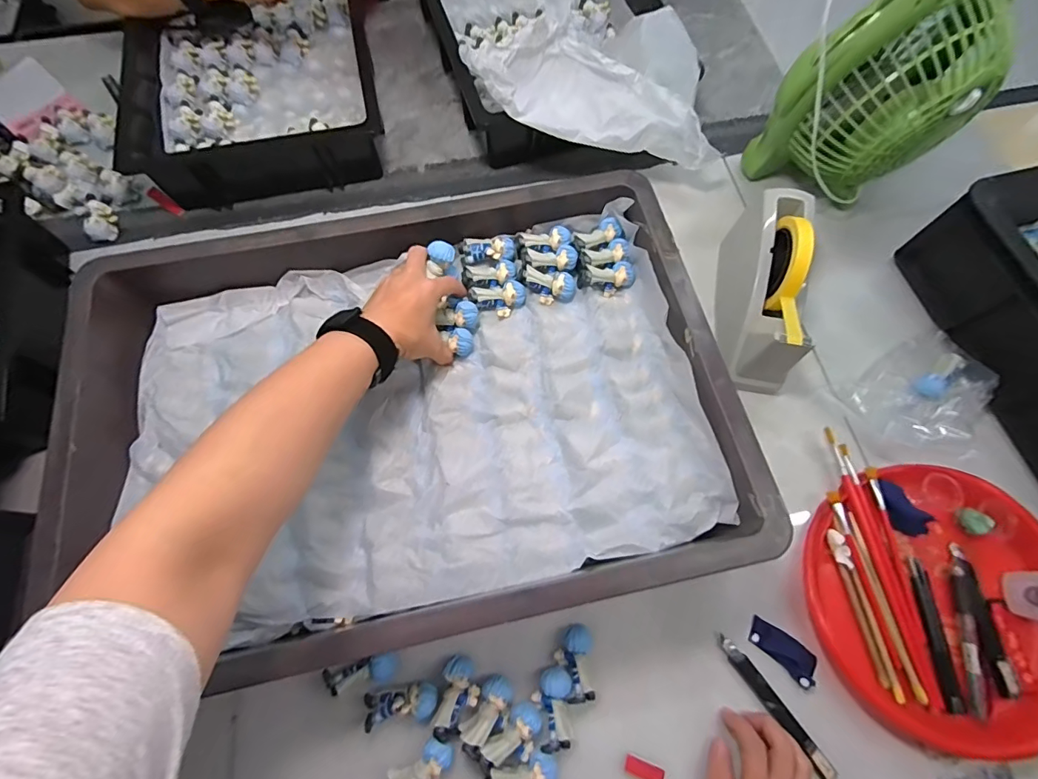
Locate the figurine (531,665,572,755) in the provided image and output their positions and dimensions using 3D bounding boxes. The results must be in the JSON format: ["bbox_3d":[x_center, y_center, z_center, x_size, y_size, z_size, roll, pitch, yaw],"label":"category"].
[{"bbox_3d":[0.031,0.289,0.415,0.033,0.021,0.063,3,70,0],"label":"figurine"}]

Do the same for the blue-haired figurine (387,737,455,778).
[{"bbox_3d":[-0.084,0.333,0.397,0.062,0.030,0.034,-33,74,-12],"label":"blue-haired figurine"}]

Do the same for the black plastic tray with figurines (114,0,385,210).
[{"bbox_3d":[-0.369,-0.447,0.654,0.315,0.087,0.367,-13,71,-5],"label":"black plastic tray with figurines"}]

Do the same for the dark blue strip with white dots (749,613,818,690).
[{"bbox_3d":[0.259,0.253,0.444,0.067,0.008,0.032,39,74,12],"label":"dark blue strip with white dots"}]

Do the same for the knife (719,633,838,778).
[{"bbox_3d":[0.241,0.298,0.429,0.019,0.011,0.137,-35,74,-12],"label":"knife"}]

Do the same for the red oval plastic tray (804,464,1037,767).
[{"bbox_3d":[0.413,0.208,0.448,0.251,0.038,0.251,28,72,9],"label":"red oval plastic tray"}]

